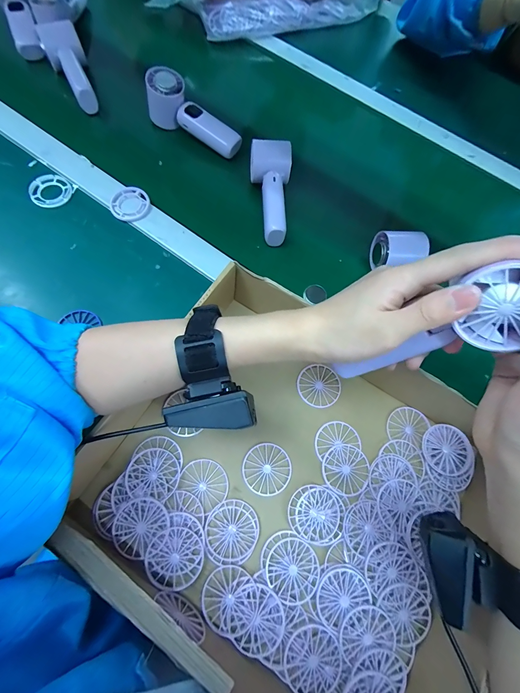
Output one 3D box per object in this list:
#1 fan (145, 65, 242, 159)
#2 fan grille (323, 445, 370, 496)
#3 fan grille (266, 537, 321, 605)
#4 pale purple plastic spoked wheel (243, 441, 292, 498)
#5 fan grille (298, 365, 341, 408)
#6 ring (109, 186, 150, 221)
[{"bbox_3d":[-0.095,-0.355,0.456,0.150,0.052,0.060,30,71,5],"label":"fan"},{"bbox_3d":[0.091,0.131,0.319,0.048,0.004,0.049,40,73,8],"label":"fan grille"},{"bbox_3d":[0.031,0.209,0.281,0.049,0.008,0.046,0,71,-1],"label":"fan grille"},{"bbox_3d":[0.008,0.128,0.314,0.048,0.005,0.049,31,72,5],"label":"pale purple plastic spoked wheel"},{"bbox_3d":[0.069,0.047,0.349,0.051,0.004,0.047,2,71,-5],"label":"fan grille"},{"bbox_3d":[-0.179,-0.197,0.414,0.047,0.006,0.052,42,73,9],"label":"ring"}]

